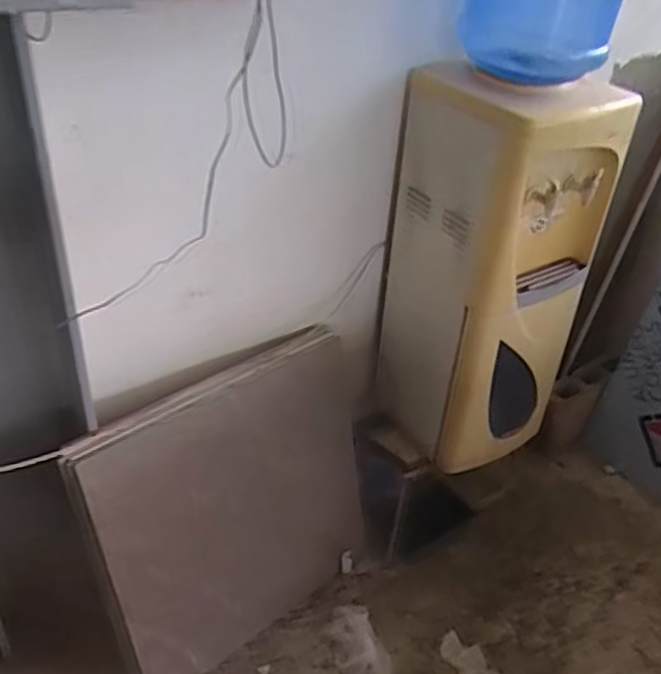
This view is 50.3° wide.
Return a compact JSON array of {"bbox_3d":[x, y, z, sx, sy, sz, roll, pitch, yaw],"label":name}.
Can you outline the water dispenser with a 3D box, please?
[{"bbox_3d":[0.300,-0.091,1.410,0.276,0.805,0.308,-22,46,-31],"label":"water dispenser"}]

